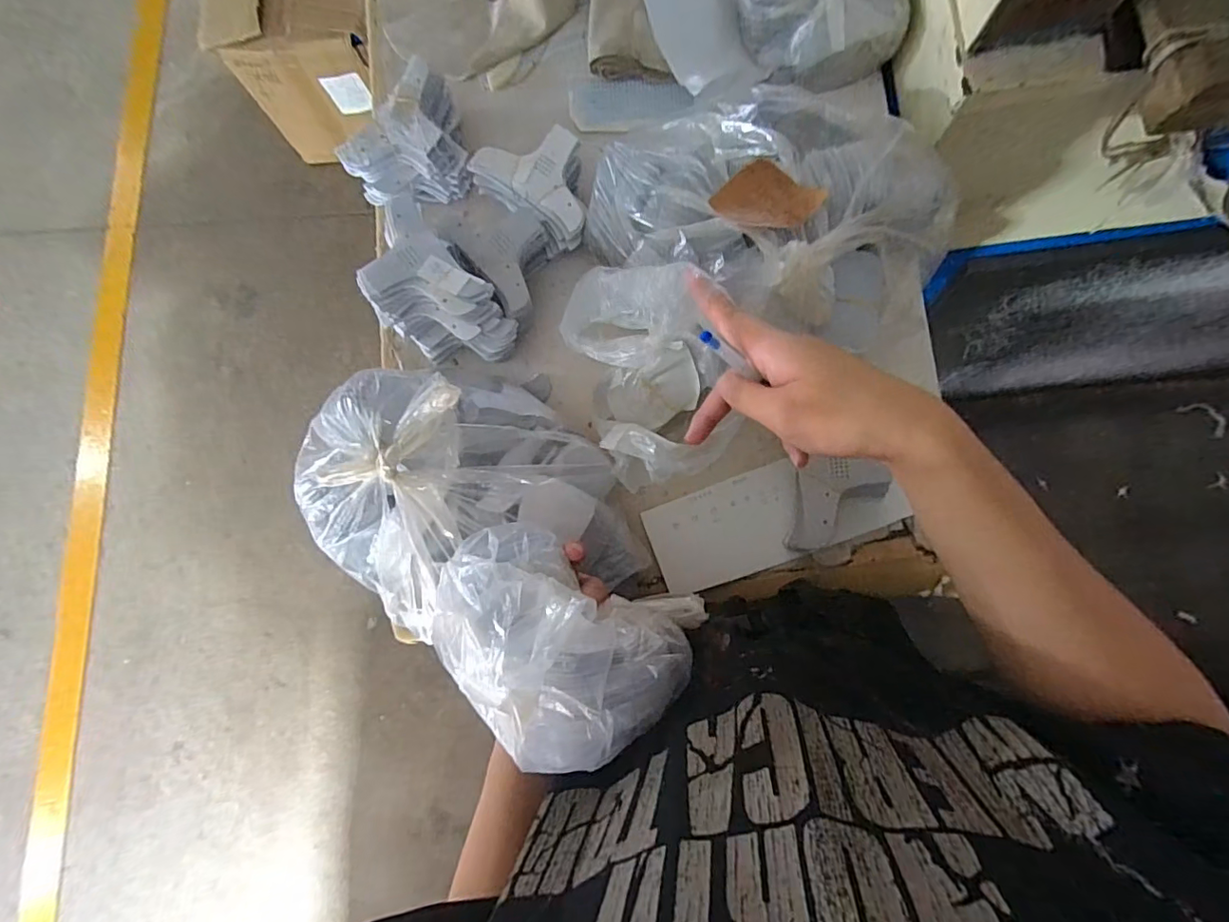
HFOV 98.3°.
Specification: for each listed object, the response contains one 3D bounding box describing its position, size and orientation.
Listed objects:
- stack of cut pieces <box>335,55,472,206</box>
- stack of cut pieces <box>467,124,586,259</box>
[{"bbox_3d":[-0.235,-0.359,0.598,0.124,0.089,0.106,-12,83,4],"label":"stack of cut pieces"},{"bbox_3d":[-0.086,-0.285,0.588,0.119,0.058,0.119,-16,83,4],"label":"stack of cut pieces"}]

